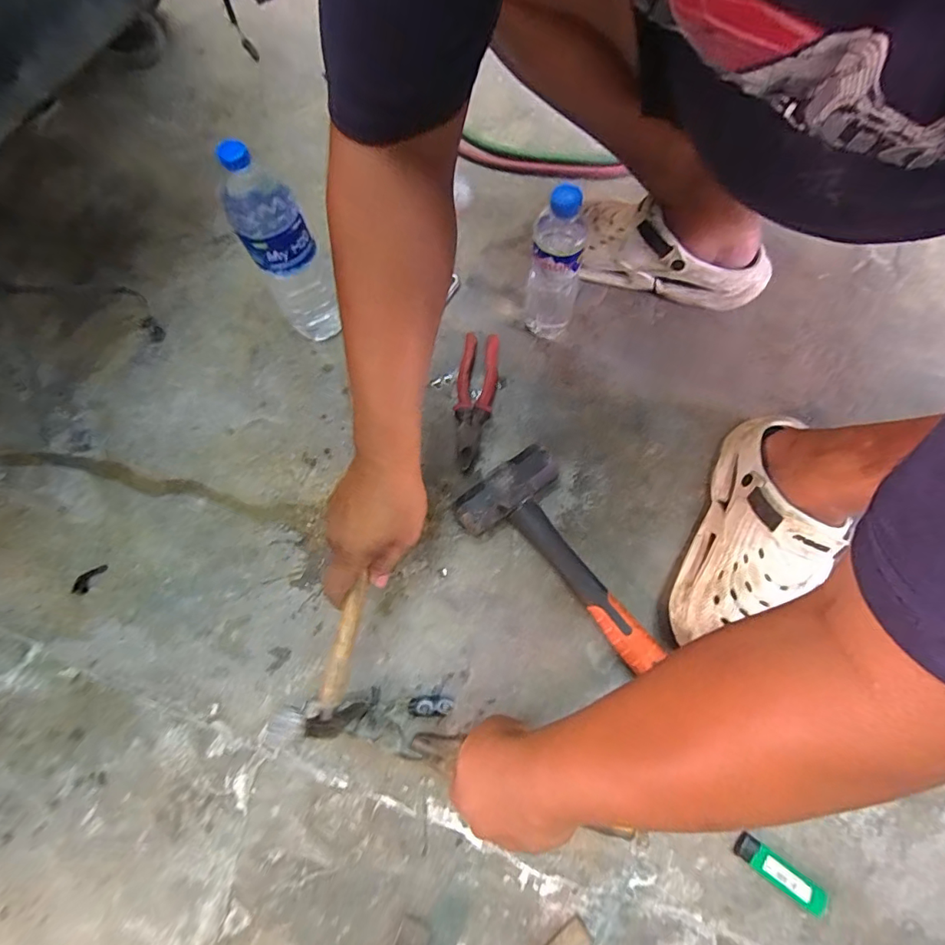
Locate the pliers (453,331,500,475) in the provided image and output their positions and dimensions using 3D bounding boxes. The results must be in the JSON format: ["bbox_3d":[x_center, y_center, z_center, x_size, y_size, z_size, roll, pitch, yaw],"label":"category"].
[{"bbox_3d":[0.001,-0.096,0.623,0.051,0.020,0.203,8,71,4],"label":"pliers"}]

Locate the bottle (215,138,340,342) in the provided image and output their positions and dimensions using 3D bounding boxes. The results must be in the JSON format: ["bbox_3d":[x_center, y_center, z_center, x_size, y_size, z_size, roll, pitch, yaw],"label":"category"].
[{"bbox_3d":[-0.229,-0.267,0.574,0.072,0.262,0.082,-25,72,-8],"label":"bottle"}]

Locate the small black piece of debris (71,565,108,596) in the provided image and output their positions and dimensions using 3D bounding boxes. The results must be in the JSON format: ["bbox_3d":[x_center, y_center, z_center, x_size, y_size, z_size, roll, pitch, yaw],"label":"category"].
[{"bbox_3d":[-0.466,0.128,0.571,0.020,0.007,0.041,25,73,9],"label":"small black piece of debris"}]

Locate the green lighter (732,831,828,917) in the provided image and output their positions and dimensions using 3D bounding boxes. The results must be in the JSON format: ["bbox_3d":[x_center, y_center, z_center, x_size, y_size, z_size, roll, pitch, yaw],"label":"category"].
[{"bbox_3d":[0.289,0.375,0.438,0.085,0.015,0.024,34,75,12],"label":"green lighter"}]

